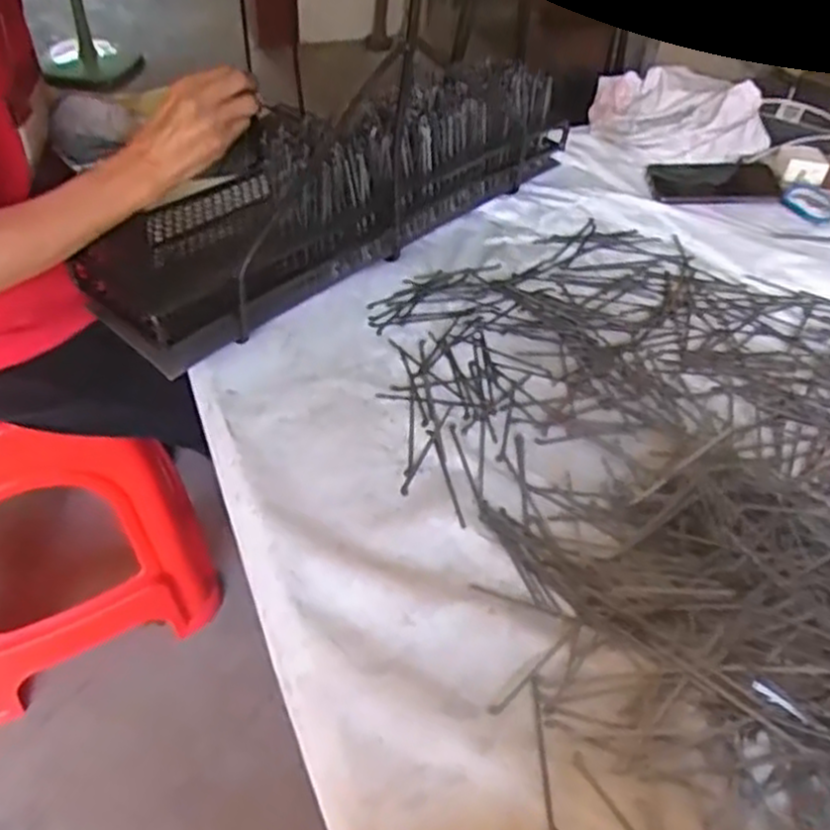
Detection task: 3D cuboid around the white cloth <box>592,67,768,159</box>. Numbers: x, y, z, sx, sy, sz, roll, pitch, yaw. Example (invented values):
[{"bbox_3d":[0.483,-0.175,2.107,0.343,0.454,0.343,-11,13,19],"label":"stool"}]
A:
[{"bbox_3d":[0.355,-0.405,1.064,0.240,0.085,0.137,21,48,17],"label":"white cloth"}]

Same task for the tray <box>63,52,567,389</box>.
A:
[{"bbox_3d":[-0.064,-0.253,0.858,0.142,0.135,0.609,33,53,26],"label":"tray"}]

